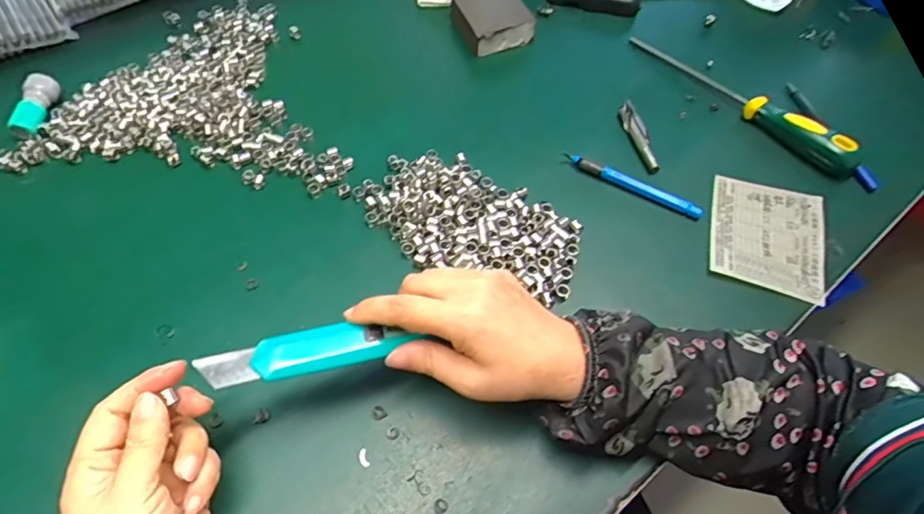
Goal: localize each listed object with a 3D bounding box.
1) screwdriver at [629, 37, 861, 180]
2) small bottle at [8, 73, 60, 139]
[{"bbox_3d":[0.262,-0.154,0.489,0.023,0.034,0.239,-37,65,-21],"label":"screwdriver"},{"bbox_3d":[-0.382,-0.135,0.453,0.023,0.021,0.062,4,58,1],"label":"small bottle"}]

